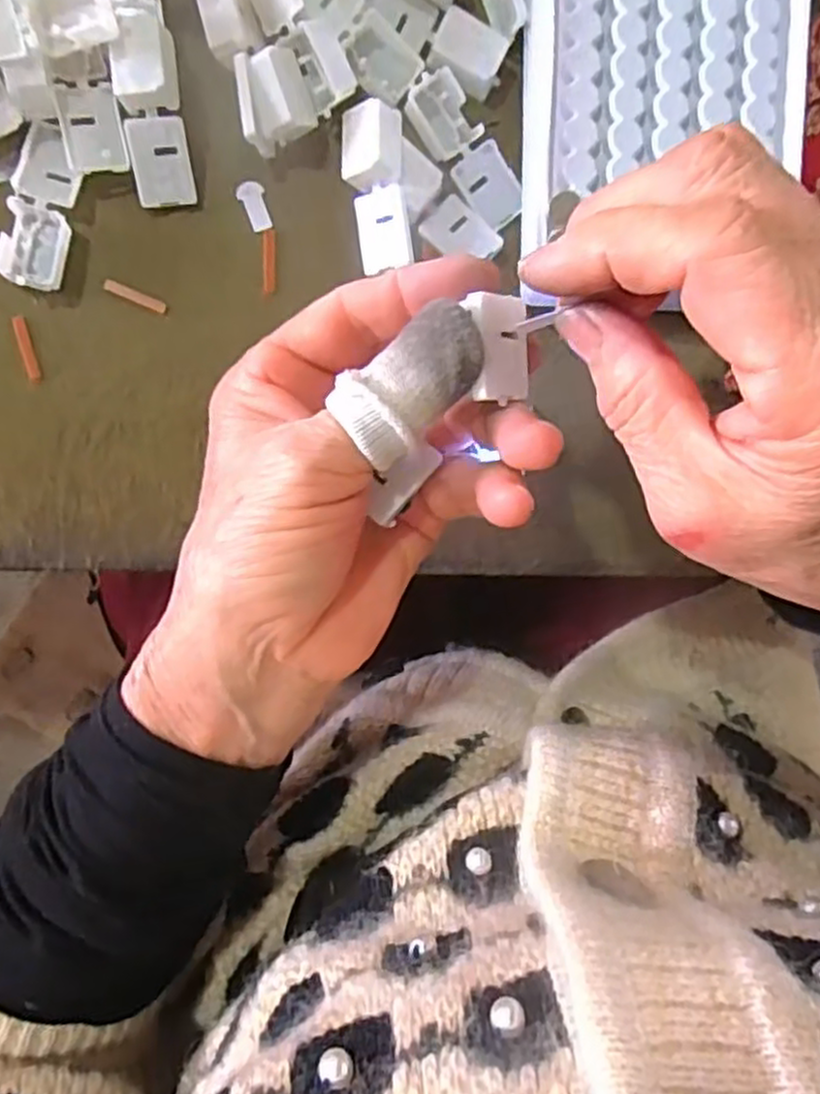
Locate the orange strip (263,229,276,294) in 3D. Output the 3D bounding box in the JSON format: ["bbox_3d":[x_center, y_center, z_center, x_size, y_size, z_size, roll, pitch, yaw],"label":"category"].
[{"bbox_3d":[-0.051,-0.103,0.265,0.005,0.004,0.022,-1,95,-10],"label":"orange strip"}]

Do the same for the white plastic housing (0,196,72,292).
[{"bbox_3d":[-0.127,-0.102,0.250,0.018,0.012,0.027,15,94,-7],"label":"white plastic housing"}]

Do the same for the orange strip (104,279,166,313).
[{"bbox_3d":[-0.097,-0.088,0.259,0.022,0.004,0.004,21,93,-8],"label":"orange strip"}]

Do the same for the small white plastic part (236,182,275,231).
[{"bbox_3d":[-0.055,-0.122,0.263,0.009,0.004,0.017,-19,97,-4],"label":"small white plastic part"}]

